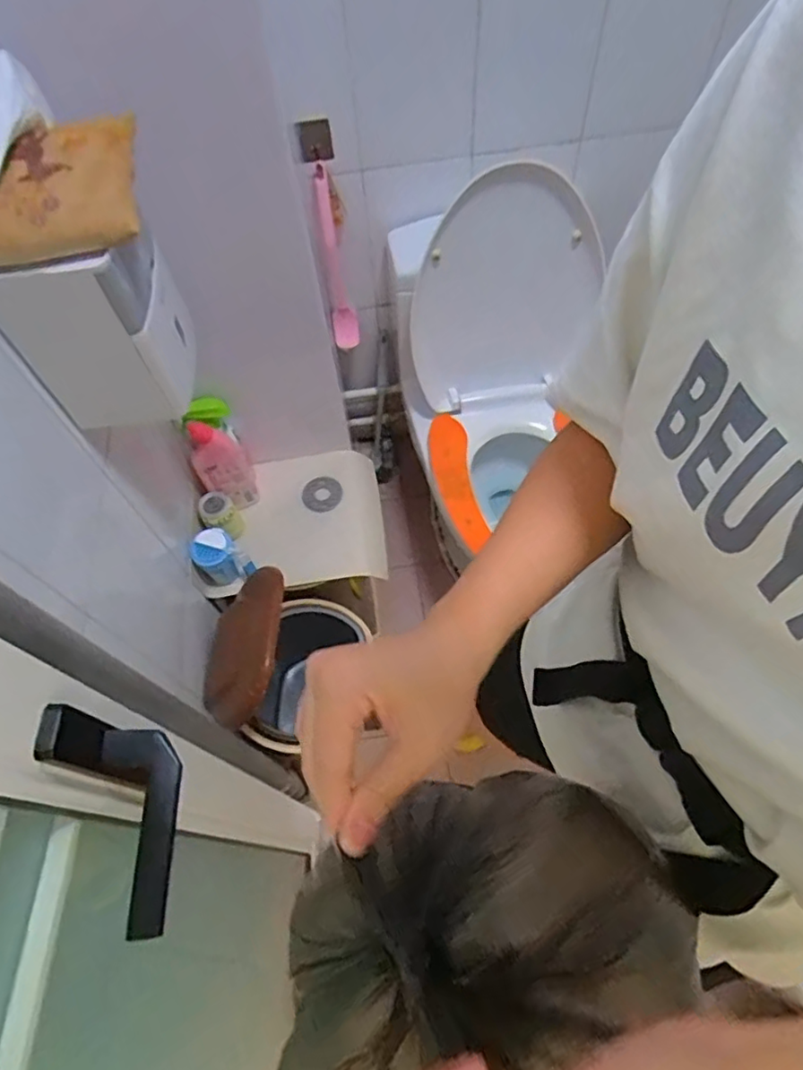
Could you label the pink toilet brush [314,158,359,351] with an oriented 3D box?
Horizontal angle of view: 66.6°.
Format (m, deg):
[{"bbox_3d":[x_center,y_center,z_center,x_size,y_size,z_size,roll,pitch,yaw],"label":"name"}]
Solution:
[{"bbox_3d":[-0.128,-0.526,1.201,0.054,0.353,0.069,-9,61,-2],"label":"pink toilet brush"}]

